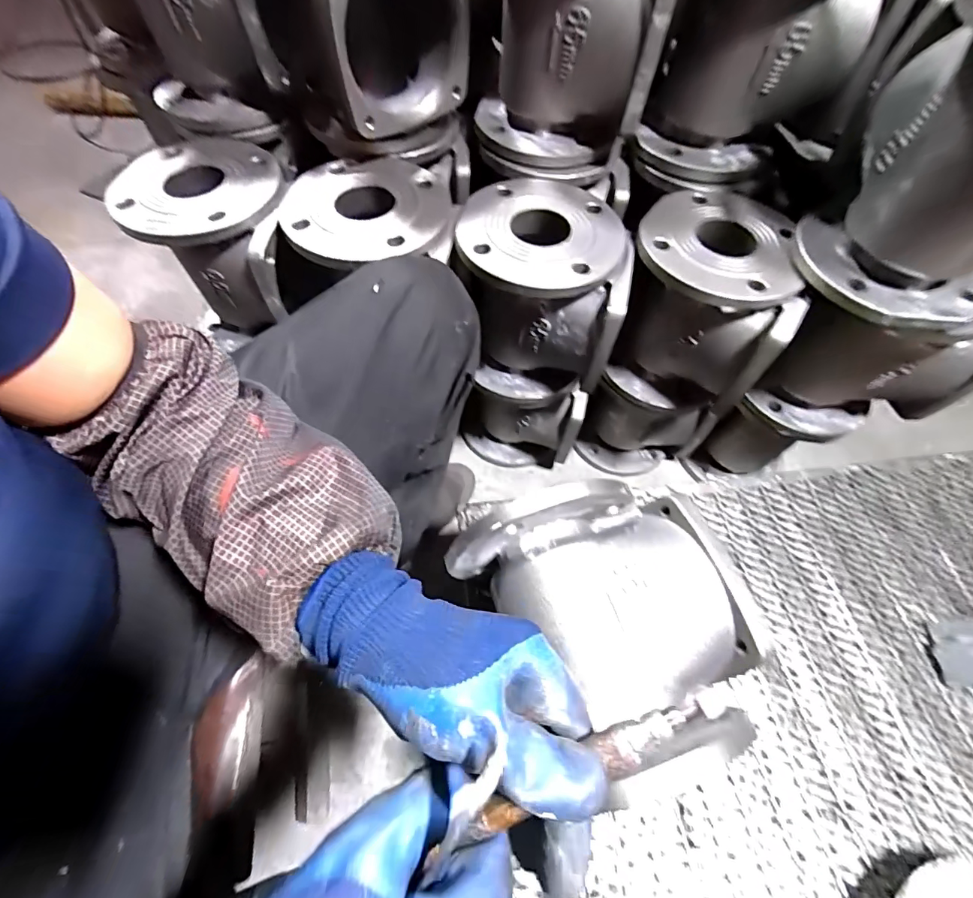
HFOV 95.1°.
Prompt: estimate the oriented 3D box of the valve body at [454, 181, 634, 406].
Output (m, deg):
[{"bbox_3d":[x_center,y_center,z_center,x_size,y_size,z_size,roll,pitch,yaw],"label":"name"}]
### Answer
[{"bbox_3d":[0.061,-0.186,0.558,0.182,0.198,0.176,7,61,2],"label":"valve body"}]

